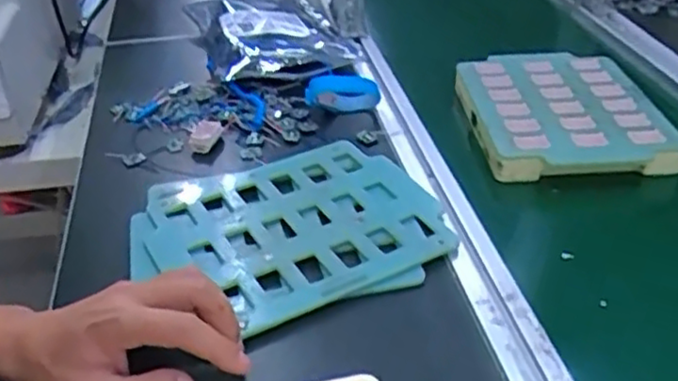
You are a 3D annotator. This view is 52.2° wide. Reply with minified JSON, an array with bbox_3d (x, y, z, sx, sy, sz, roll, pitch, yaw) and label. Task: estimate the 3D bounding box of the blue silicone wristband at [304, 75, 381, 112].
[{"bbox_3d":[0.003,-0.101,0.724,0.076,0.037,0.027,-8,36,-10],"label":"blue silicone wristband"}]

